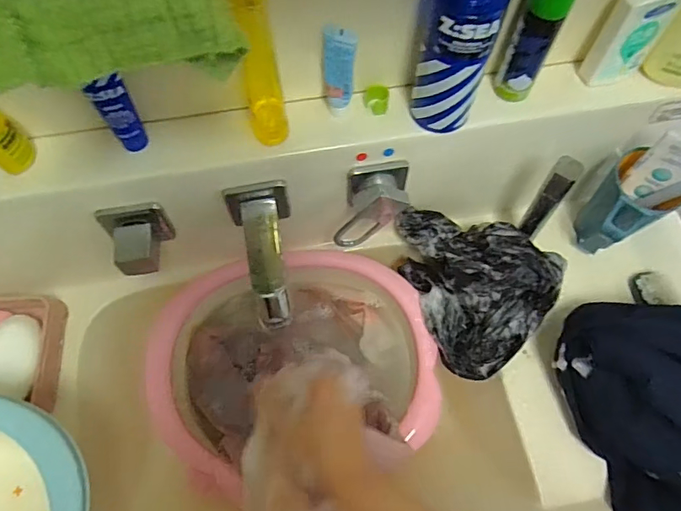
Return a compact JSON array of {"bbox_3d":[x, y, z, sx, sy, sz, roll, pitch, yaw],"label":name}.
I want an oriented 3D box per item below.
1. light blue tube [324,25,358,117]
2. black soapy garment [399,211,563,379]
[{"bbox_3d":[-0.001,-0.153,0.405,0.025,0.084,0.015,2,68,-1],"label":"light blue tube"},{"bbox_3d":[0.136,0.023,0.523,0.128,0.102,0.190,-34,73,-14],"label":"black soapy garment"}]

